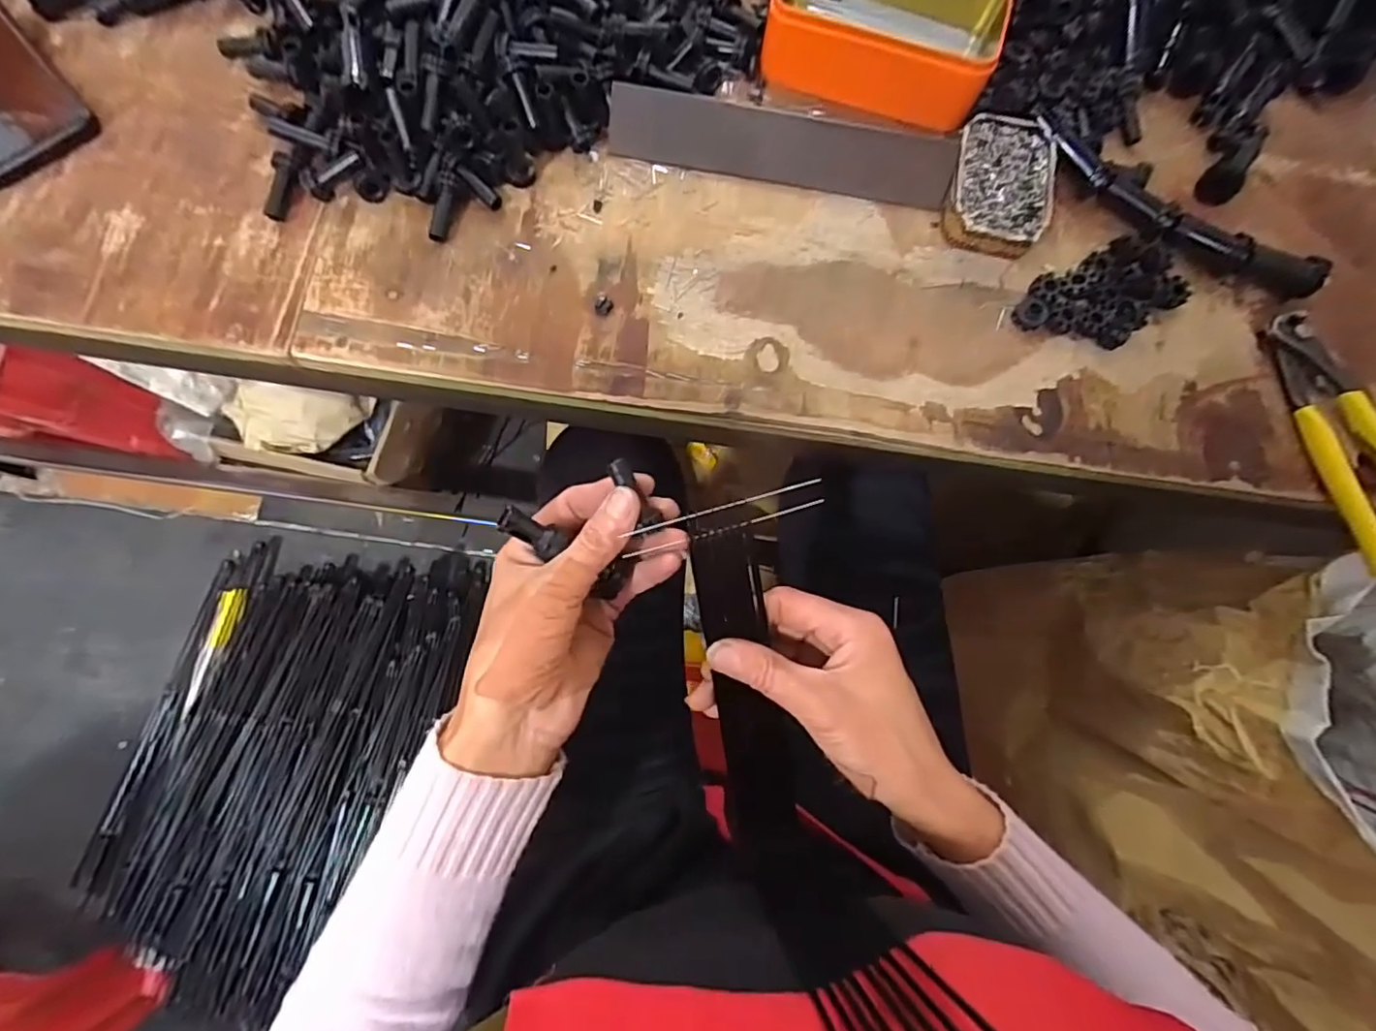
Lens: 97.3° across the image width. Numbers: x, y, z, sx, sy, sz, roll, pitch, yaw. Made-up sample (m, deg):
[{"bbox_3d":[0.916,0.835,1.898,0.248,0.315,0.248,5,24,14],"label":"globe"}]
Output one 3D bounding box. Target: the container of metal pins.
[{"bbox_3d":[0.199,-0.210,0.385,0.061,0.018,0.089,12,78,-1],"label":"container of metal pins"}]

